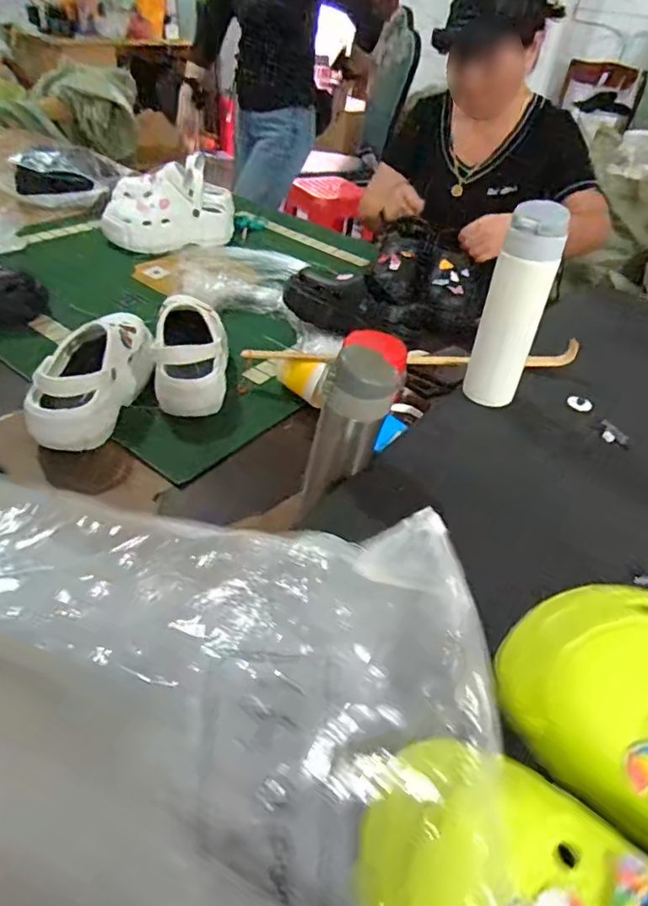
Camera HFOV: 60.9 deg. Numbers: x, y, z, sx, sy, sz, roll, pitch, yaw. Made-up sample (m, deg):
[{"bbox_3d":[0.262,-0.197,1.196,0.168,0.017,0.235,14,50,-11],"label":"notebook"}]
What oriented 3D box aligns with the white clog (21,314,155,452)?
[{"bbox_3d":[-0.300,-0.099,0.723,0.092,0.109,0.211,13,41,7],"label":"white clog"}]

